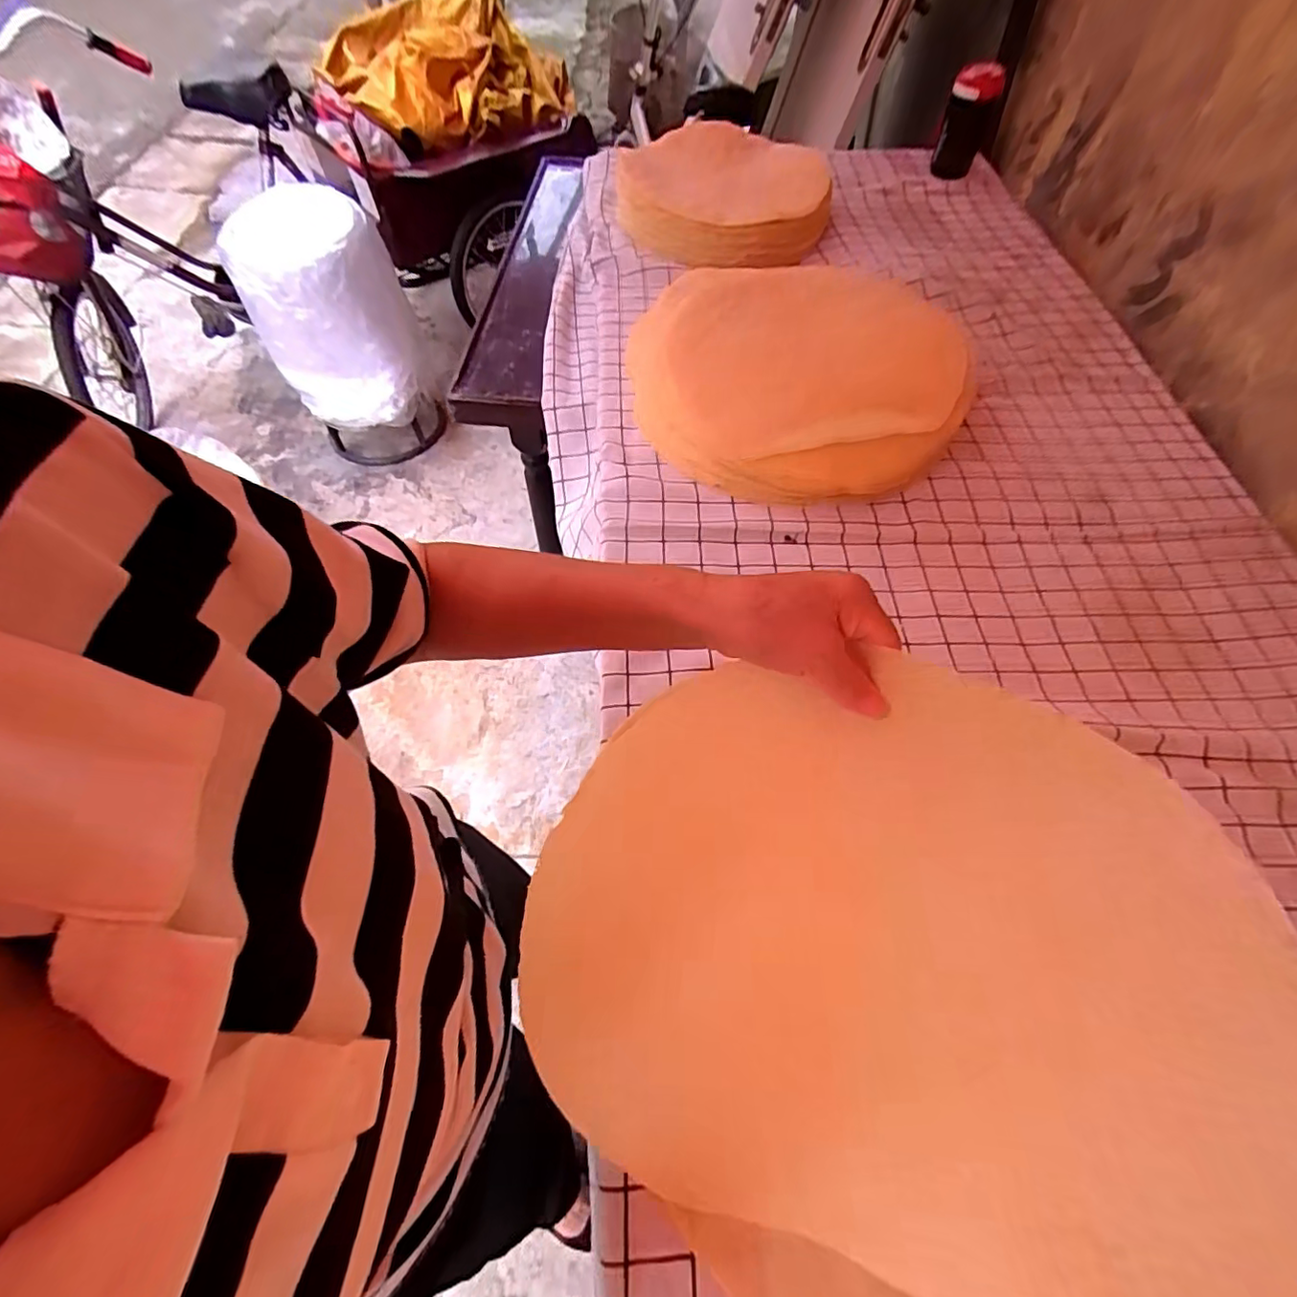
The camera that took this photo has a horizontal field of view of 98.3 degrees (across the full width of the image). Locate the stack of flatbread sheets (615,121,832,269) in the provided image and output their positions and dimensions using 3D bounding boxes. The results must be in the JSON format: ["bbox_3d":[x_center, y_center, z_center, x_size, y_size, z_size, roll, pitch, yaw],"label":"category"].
[{"bbox_3d":[0.122,-0.828,0.992,0.346,0.087,0.378,-3,60,-3],"label":"stack of flatbread sheets"}]

